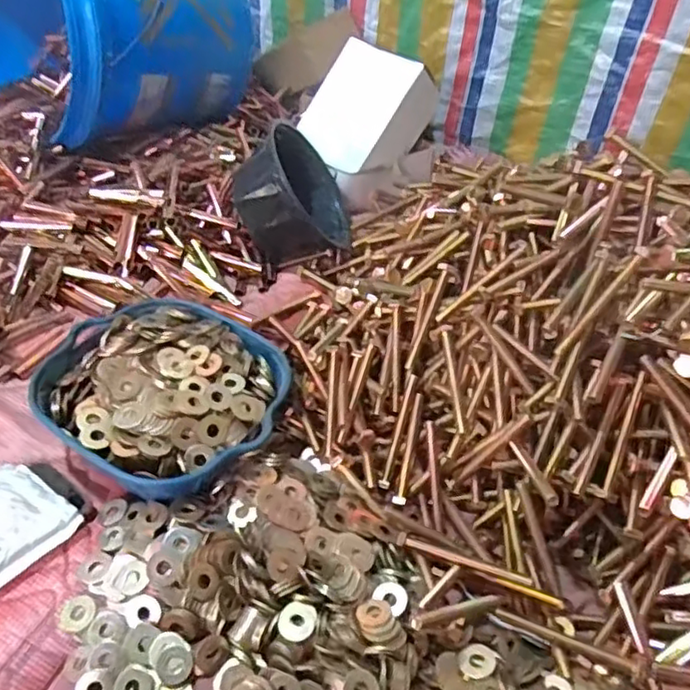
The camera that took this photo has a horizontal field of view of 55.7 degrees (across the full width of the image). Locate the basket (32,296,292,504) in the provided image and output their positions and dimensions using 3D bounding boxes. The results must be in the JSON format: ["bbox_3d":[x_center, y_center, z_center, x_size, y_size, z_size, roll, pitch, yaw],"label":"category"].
[{"bbox_3d":[-0.153,0.040,0.574,0.197,0.061,0.186,18,44,11],"label":"basket"}]

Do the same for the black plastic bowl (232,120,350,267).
[{"bbox_3d":[-0.058,-0.179,0.794,0.097,0.153,0.148,-17,15,28],"label":"black plastic bowl"}]

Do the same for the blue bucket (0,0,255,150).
[{"bbox_3d":[-0.292,-0.432,0.875,0.291,0.249,0.291,-29,54,-32],"label":"blue bucket"}]

